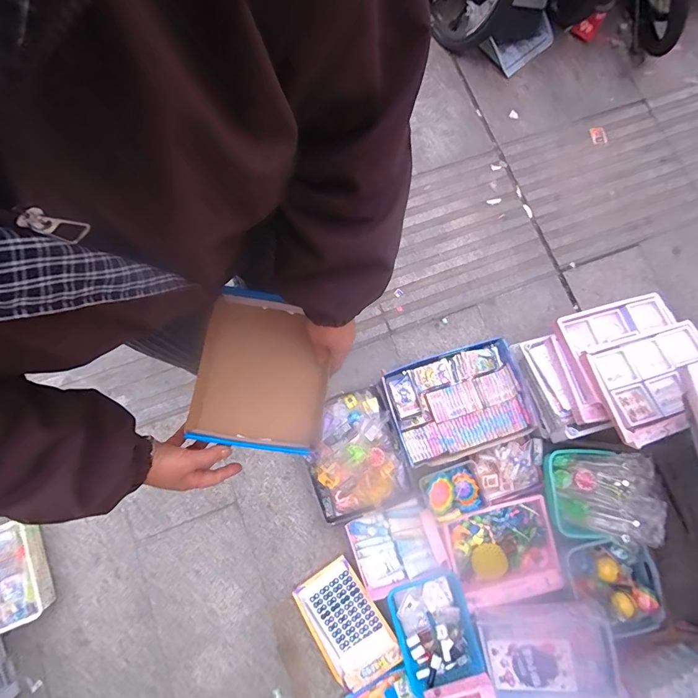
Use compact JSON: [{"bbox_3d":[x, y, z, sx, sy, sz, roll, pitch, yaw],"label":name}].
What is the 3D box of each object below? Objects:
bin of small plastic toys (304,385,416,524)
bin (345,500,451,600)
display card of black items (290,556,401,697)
[{"bbox_3d":[0.012,0.300,1.130,0.270,0.060,0.326,-22,78,-4],"label":"bin of small plastic toys"},{"bbox_3d":[0.132,0.544,1.085,0.235,0.044,0.203,-20,78,-4],"label":"bin"},{"bbox_3d":[-0.008,0.743,1.059,0.182,0.022,0.291,-32,79,-6],"label":"display card of black items"}]

